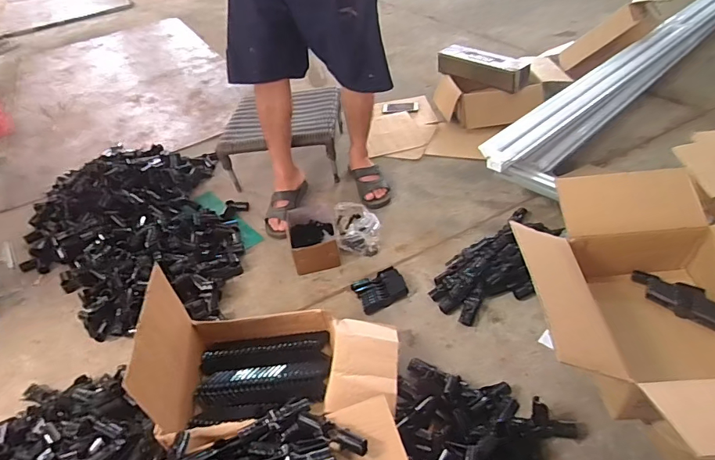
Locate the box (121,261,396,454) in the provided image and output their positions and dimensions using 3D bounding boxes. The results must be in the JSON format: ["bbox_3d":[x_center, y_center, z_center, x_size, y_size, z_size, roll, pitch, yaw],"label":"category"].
[{"bbox_3d":[-0.164,0.249,0.939,0.488,0.280,0.314,-9,41,-1],"label":"box"}]

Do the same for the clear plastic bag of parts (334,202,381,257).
[{"bbox_3d":[-0.003,-0.016,1.398,0.134,0.065,0.230,-11,41,-4],"label":"clear plastic bag of parts"}]

